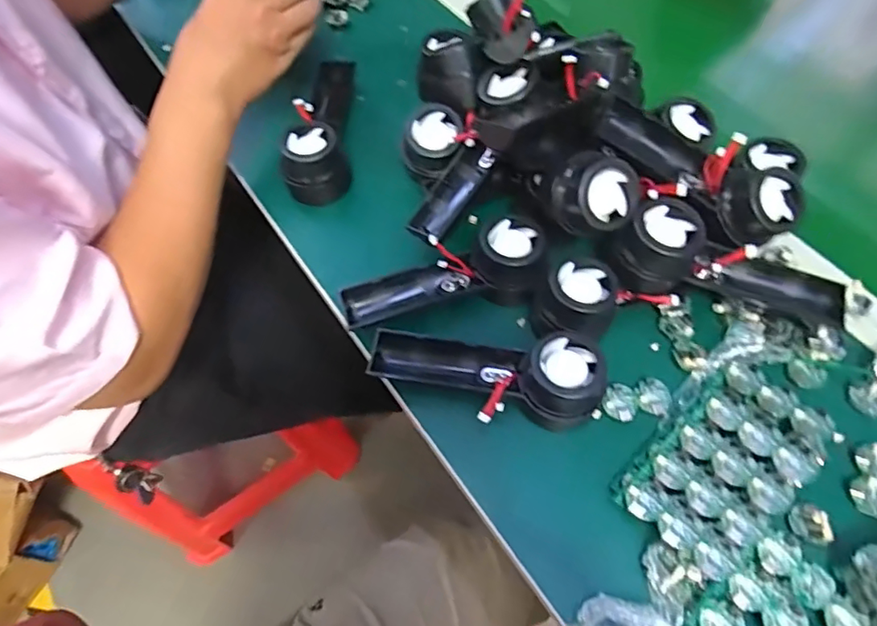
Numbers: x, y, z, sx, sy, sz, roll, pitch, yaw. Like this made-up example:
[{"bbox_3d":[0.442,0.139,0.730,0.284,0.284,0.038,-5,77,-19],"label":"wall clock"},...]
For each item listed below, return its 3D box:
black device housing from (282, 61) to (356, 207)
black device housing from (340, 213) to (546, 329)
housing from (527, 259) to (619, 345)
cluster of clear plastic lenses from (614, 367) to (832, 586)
[{"bbox_3d":[-0.107,-0.178,0.511,0.058,0.053,0.165,-1,61,0],"label":"black device housing"},{"bbox_3d":[0.002,-0.031,0.424,0.152,0.050,0.054,-10,62,-4],"label":"black device housing"},{"bbox_3d":[0.099,-0.009,0.401,0.056,0.043,0.054,23,64,13],"label":"housing"},{"bbox_3d":[0.188,0.094,0.353,0.138,0.017,0.081,-41,68,-19],"label":"cluster of clear plastic lenses"}]

